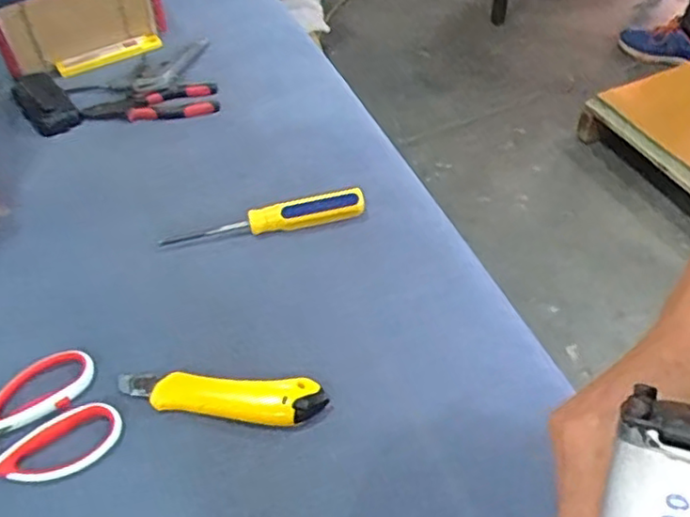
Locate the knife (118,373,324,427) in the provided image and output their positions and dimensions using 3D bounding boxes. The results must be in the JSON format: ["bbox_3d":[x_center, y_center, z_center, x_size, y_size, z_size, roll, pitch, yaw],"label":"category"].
[{"bbox_3d":[-0.101,0.106,0.537,0.168,0.018,0.039,4,48,6],"label":"knife"}]

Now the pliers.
[{"bbox_3d":[-0.234,-0.185,0.812,0.155,0.013,0.052,-11,49,-8],"label":"pliers"}]

